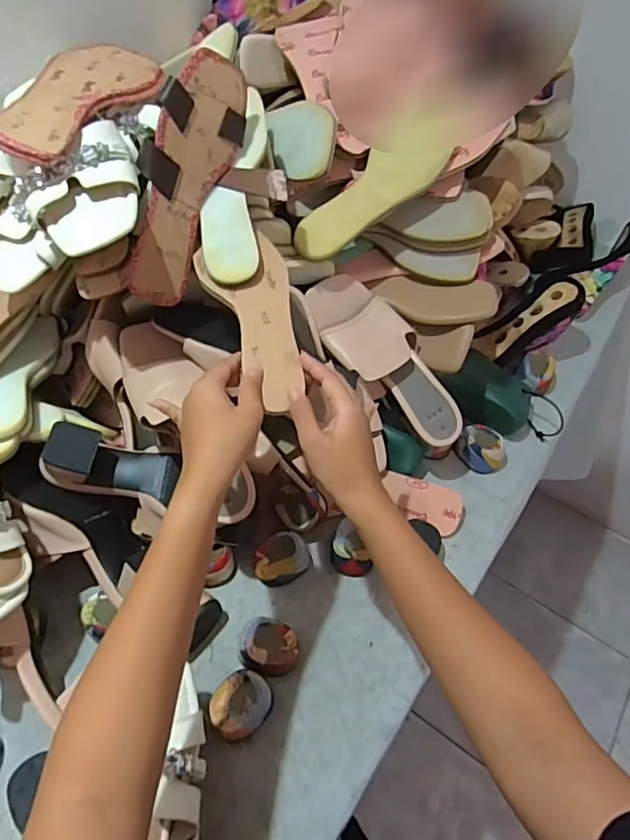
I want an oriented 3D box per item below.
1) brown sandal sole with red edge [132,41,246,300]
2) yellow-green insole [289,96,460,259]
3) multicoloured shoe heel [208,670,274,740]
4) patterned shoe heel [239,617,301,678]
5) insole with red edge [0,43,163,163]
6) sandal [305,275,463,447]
[{"bbox_3d":[-0.125,-0.230,0.514,0.014,0.081,0.233,21,91,46],"label":"brown sandal sole with red edge"},{"bbox_3d":[0.076,-0.271,0.614,0.080,0.023,0.247,39,80,25],"label":"yellow-green insole"},{"bbox_3d":[-0.072,0.276,0.522,0.063,0.039,0.053,-34,60,-24],"label":"multicoloured shoe heel"},{"bbox_3d":[-0.047,0.233,0.559,0.063,0.037,0.059,7,52,5],"label":"patterned shoe heel"},{"bbox_3d":[-0.226,-0.305,0.513,0.084,0.022,0.222,26,51,-5],"label":"insole with red edge"},{"bbox_3d":[0.085,-0.070,0.652,0.083,0.049,0.237,-42,94,-4],"label":"sandal"}]

